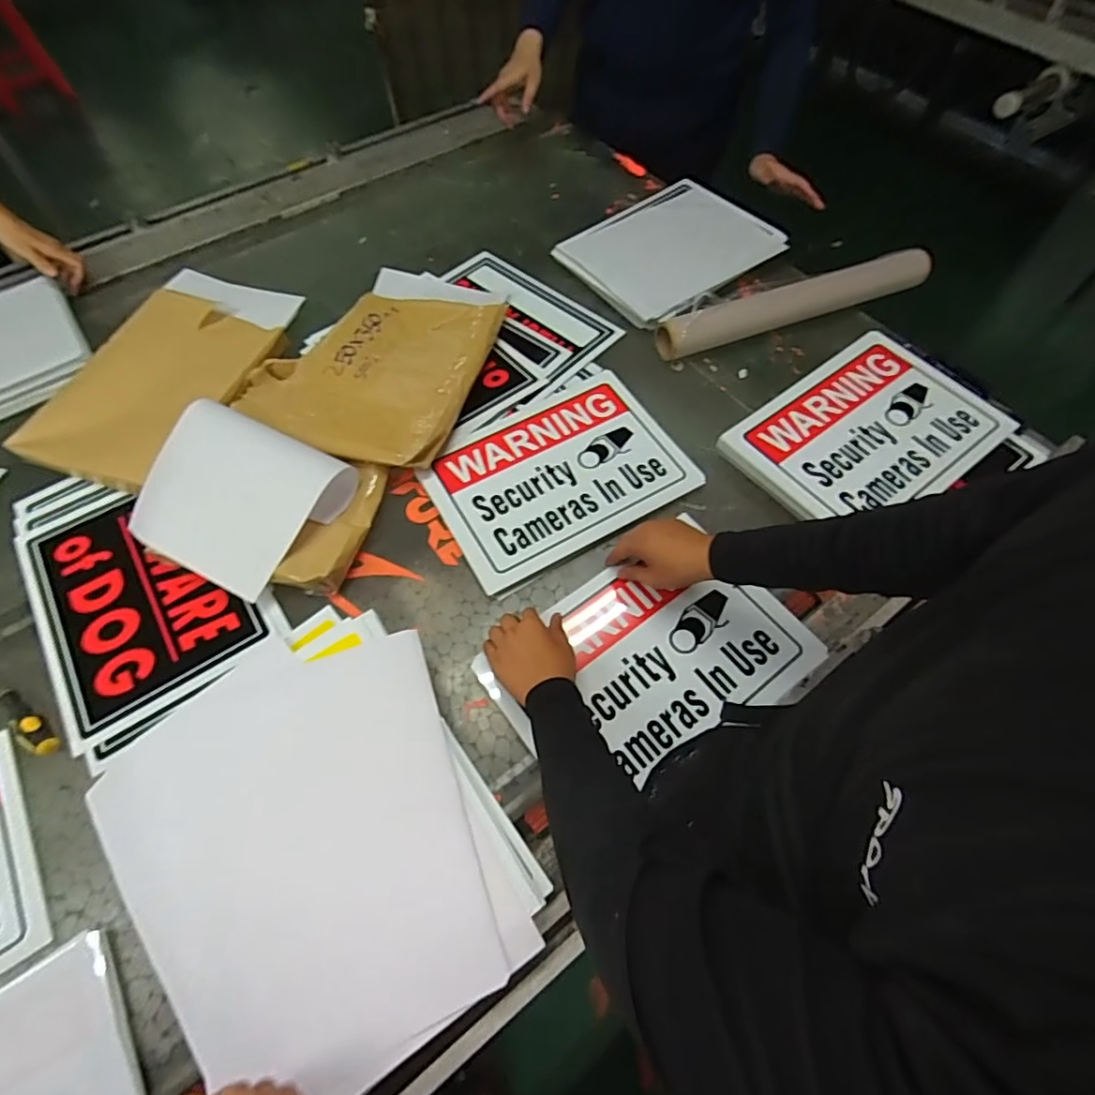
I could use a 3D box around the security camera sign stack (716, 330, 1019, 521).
[{"bbox_3d":[0.473,-0.172,0.829,0.376,0.038,0.255,-34,65,-16],"label":"security camera sign stack"}]

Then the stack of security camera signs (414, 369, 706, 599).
[{"bbox_3d":[0.017,-0.113,0.822,0.355,0.014,0.253,-28,63,-13],"label":"stack of security camera signs"}]

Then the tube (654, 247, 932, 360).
[{"bbox_3d":[0.428,-0.425,0.965,0.520,0.053,0.053,-19,62,-9],"label":"tube"}]

